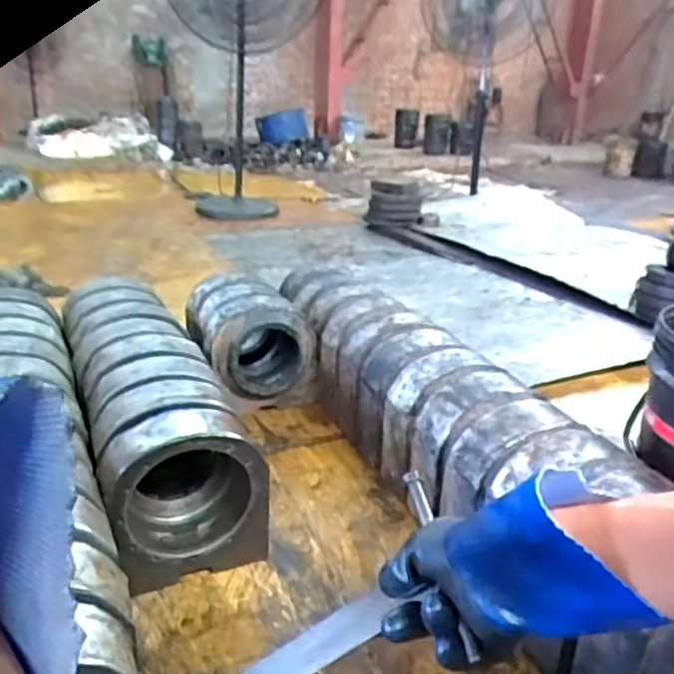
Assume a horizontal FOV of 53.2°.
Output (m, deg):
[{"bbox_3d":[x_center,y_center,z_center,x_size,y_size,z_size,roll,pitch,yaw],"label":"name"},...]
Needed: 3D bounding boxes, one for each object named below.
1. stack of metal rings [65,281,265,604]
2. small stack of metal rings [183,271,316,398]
[{"bbox_3d":[-0.378,0.114,1.271,0.222,0.246,0.814,-8,23,-26],"label":"stack of metal rings"},{"bbox_3d":[-0.204,-0.010,1.560,0.238,0.200,0.306,-7,23,-24],"label":"small stack of metal rings"}]

